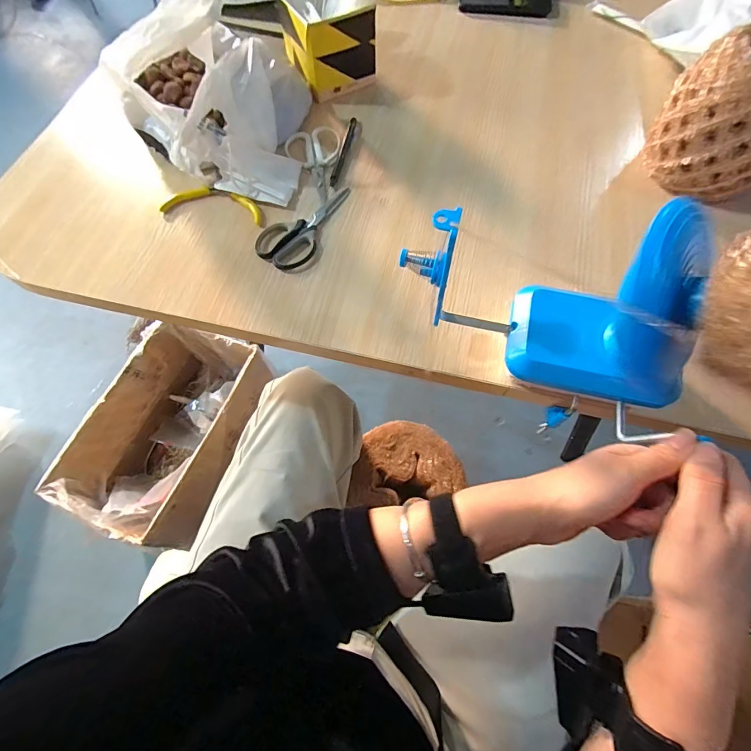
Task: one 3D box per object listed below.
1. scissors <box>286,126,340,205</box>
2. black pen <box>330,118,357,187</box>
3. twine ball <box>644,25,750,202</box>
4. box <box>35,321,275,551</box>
[{"bbox_3d":[-0.083,-0.292,0.538,0.073,0.008,0.138,-7,65,-3],"label":"scissors"},{"bbox_3d":[-0.043,-0.313,0.548,0.012,0.006,0.134,11,65,5],"label":"black pen"},{"bbox_3d":[0.415,-0.295,0.455,0.143,0.130,0.126,40,71,16],"label":"twine ball"},{"bbox_3d":[-0.462,0.130,0.929,0.288,0.213,0.447,20,68,10],"label":"box"}]

